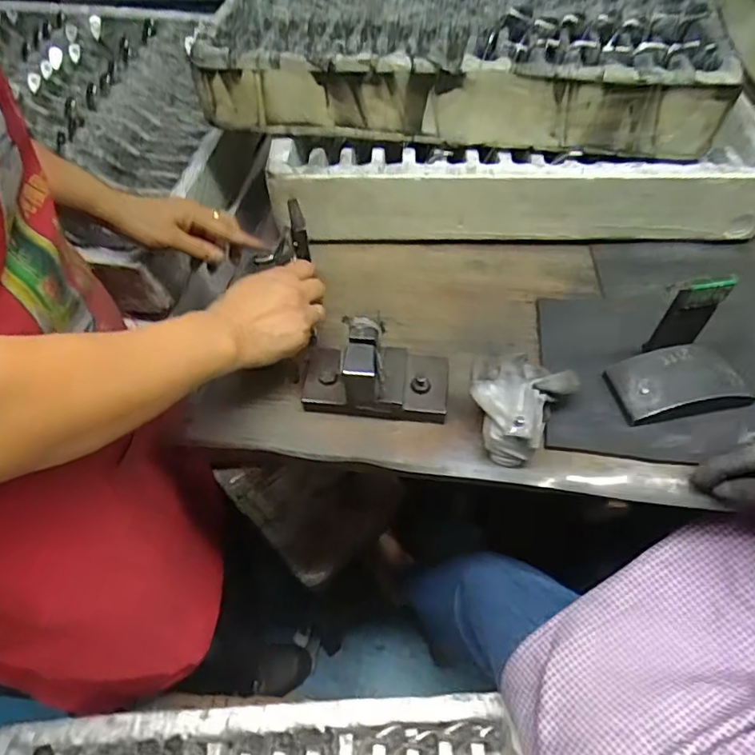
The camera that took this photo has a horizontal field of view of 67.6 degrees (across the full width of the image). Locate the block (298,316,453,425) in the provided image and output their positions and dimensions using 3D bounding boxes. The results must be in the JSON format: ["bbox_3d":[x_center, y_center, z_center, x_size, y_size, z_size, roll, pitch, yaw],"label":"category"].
[{"bbox_3d":[-0.001,-0.007,0.505,0.129,0.075,0.064,7,53,6],"label":"block"}]

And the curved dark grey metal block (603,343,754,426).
[{"bbox_3d":[0.271,0.006,0.508,0.111,0.028,0.063,-9,53,-7],"label":"curved dark grey metal block"}]

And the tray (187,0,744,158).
[{"bbox_3d":[0.113,-0.446,0.684,0.528,0.089,0.472,9,53,7],"label":"tray"}]

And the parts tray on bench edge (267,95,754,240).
[{"bbox_3d":[0.153,-0.210,0.633,0.532,0.097,0.087,0,53,0],"label":"parts tray on bench edge"}]

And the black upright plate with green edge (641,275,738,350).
[{"bbox_3d":[0.267,-0.052,0.484,0.043,0.087,0.009,0,54,-4],"label":"black upright plate with green edge"}]

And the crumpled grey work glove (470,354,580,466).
[{"bbox_3d":[0.121,0.027,0.488,0.082,0.062,0.082,0,53,0],"label":"crumpled grey work glove"}]

